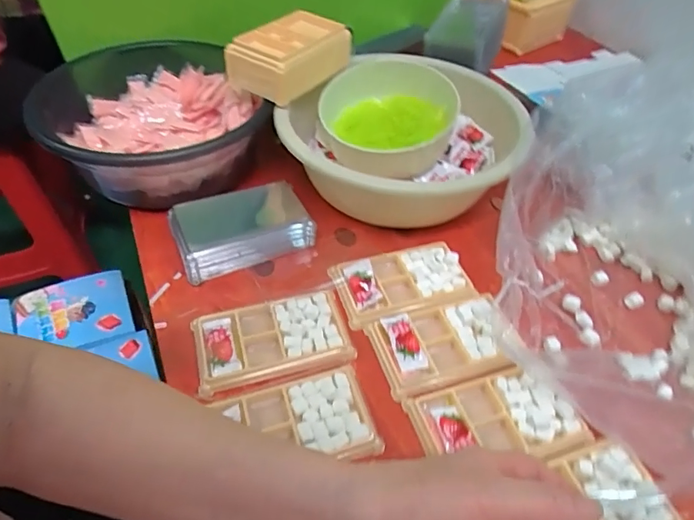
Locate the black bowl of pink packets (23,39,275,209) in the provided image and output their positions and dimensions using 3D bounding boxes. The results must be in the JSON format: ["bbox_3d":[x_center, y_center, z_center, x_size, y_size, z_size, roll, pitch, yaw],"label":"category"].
[{"bbox_3d":[-0.227,-0.173,0.581,0.257,0.082,0.281,-5,48,-8],"label":"black bowl of pink packets"}]

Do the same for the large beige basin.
[{"bbox_3d":[0.064,-0.139,0.566,0.262,0.096,0.248,2,48,-2],"label":"large beige basin"}]

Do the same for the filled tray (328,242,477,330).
[{"bbox_3d":[0.055,0.021,0.486,0.130,0.015,0.078,-10,49,-13],"label":"filled tray"}]

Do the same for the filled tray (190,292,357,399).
[{"bbox_3d":[-0.067,0.073,0.435,0.132,0.014,0.080,-11,49,-13],"label":"filled tray"}]

